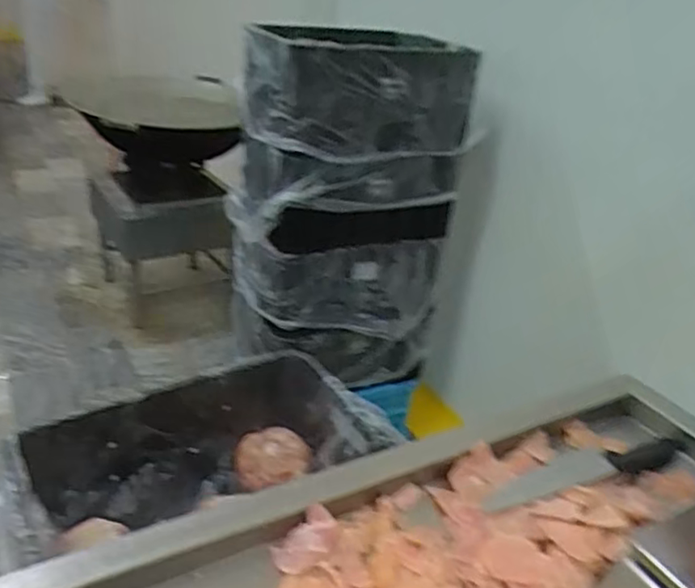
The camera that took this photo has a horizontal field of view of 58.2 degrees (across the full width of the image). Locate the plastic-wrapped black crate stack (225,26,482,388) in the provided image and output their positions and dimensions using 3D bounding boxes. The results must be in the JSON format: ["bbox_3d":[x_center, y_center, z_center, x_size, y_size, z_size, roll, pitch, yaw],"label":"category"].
[{"bbox_3d":[-0.020,-0.237,1.682,0.555,0.831,0.464,3,28,-7],"label":"plastic-wrapped black crate stack"}]

